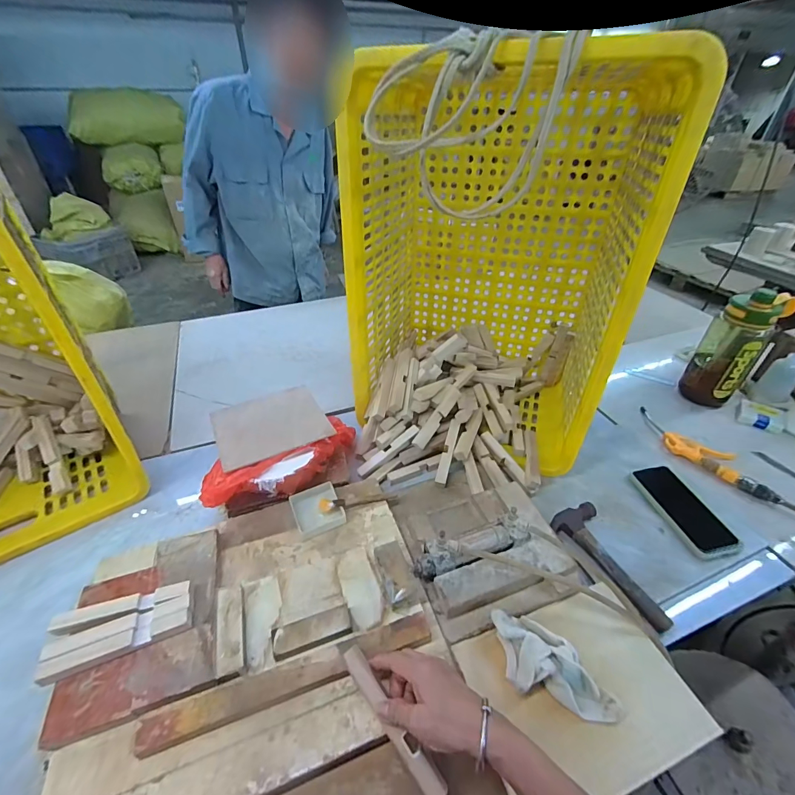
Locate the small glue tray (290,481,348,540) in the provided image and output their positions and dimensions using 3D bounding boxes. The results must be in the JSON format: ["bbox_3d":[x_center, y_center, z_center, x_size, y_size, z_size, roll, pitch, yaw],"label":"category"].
[{"bbox_3d":[-0.126,0.176,0.604,0.071,0.015,0.079,-17,41,-20],"label":"small glue tray"}]

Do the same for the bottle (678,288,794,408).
[{"bbox_3d":[0.717,-0.105,0.825,0.088,0.243,0.108,-31,48,-34],"label":"bottle"}]

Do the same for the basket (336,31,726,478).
[{"bbox_3d":[0.160,-0.199,0.673,0.414,0.578,0.379,13,40,16],"label":"basket"}]

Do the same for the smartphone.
[{"bbox_3d":[0.479,0.186,0.644,0.078,0.016,0.164,-8,39,-10],"label":"smartphone"}]

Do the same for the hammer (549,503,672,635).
[{"bbox_3d":[0.322,0.241,0.570,0.075,0.020,0.189,-17,41,-21],"label":"hammer"}]

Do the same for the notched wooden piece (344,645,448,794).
[{"bbox_3d":[-0.006,0.327,0.390,0.020,0.009,0.149,-28,59,-31],"label":"notched wooden piece"}]

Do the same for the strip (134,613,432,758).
[{"bbox_3d":[-0.112,0.305,0.421,0.308,0.010,0.035,-11,40,-14],"label":"strip"}]

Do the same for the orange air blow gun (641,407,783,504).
[{"bbox_3d":[0.583,0.104,0.747,0.072,0.022,0.270,-18,41,-21],"label":"orange air blow gun"}]

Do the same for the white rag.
[{"bbox_3d":[0.180,0.306,0.442,0.139,0.038,0.074,11,40,14],"label":"white rag"}]

